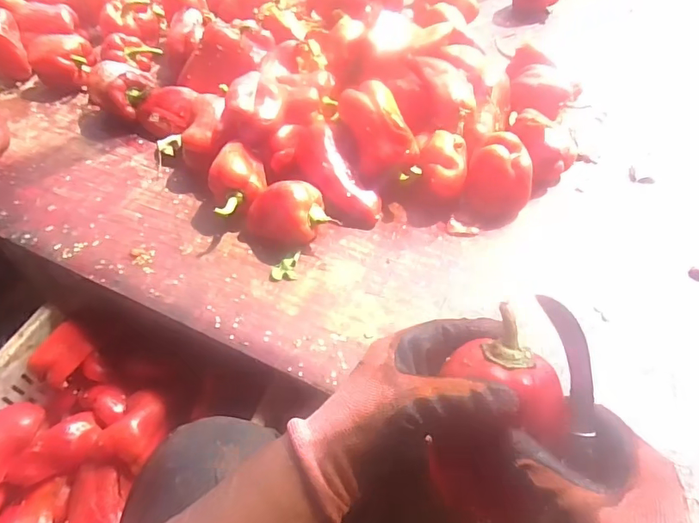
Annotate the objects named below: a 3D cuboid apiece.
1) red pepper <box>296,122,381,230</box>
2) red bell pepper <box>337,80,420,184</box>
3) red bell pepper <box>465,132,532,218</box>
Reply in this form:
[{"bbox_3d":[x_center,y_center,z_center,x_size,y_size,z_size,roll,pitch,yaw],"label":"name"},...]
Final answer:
[{"bbox_3d":[-0.018,-0.116,0.654,0.066,0.049,0.171,-31,79,-21],"label":"red pepper"},{"bbox_3d":[0.038,-0.174,0.641,0.059,0.076,0.127,-17,73,-43],"label":"red bell pepper"},{"bbox_3d":[0.195,-0.107,0.626,0.080,0.091,0.081,12,53,12],"label":"red bell pepper"}]

